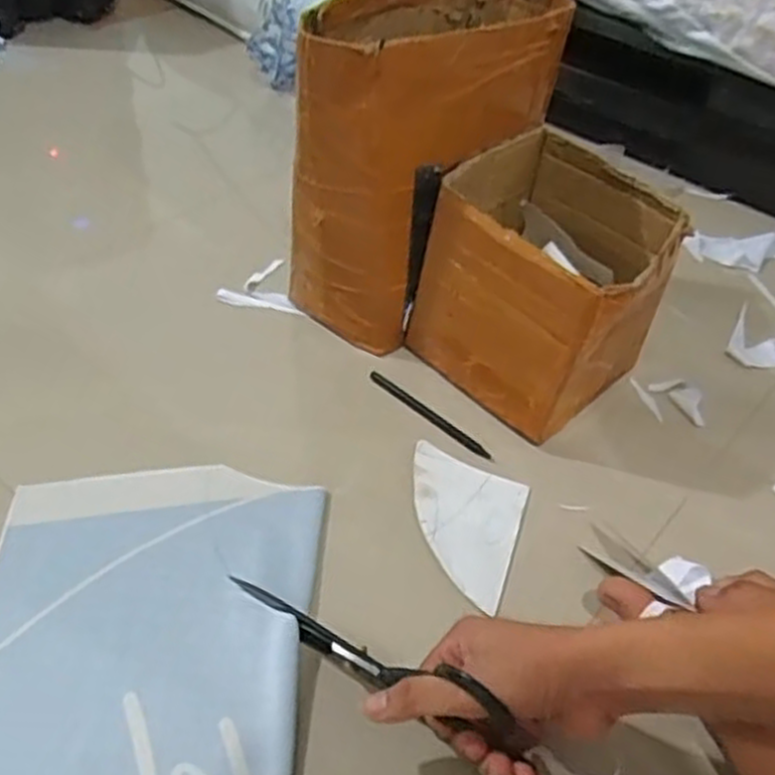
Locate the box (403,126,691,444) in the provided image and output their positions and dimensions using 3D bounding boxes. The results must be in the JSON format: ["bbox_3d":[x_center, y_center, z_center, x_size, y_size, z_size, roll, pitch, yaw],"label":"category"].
[{"bbox_3d":[0.142,-0.088,0.681,0.177,0.173,0.170,35,51,28],"label":"box"}]

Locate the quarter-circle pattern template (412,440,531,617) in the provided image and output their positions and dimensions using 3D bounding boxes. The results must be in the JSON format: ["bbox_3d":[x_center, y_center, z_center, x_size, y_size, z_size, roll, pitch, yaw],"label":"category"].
[{"bbox_3d":[0.053,0.100,0.599,0.093,0.009,0.122,16,45,11],"label":"quarter-circle pattern template"}]

